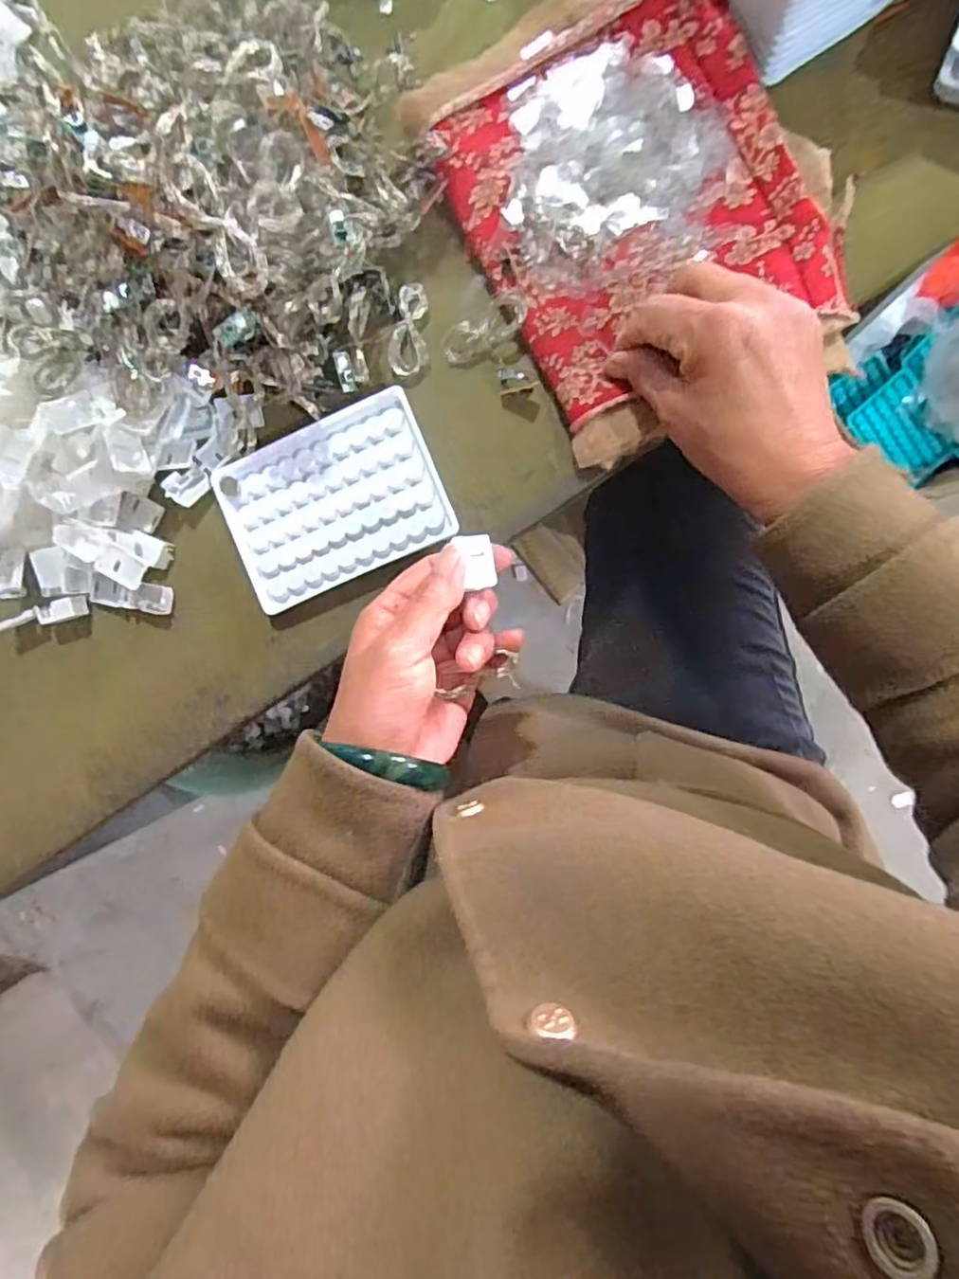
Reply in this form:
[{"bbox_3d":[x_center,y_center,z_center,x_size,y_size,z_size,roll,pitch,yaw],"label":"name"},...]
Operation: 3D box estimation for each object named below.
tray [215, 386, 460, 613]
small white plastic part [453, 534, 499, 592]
[{"bbox_3d":[-0.088,-0.083,0.377,0.127,0.012,0.095,-22,90,7],"label":"tray"},{"bbox_3d":[-0.001,-0.039,0.311,0.018,0.004,0.027,-10,80,-16],"label":"small white plastic part"}]

